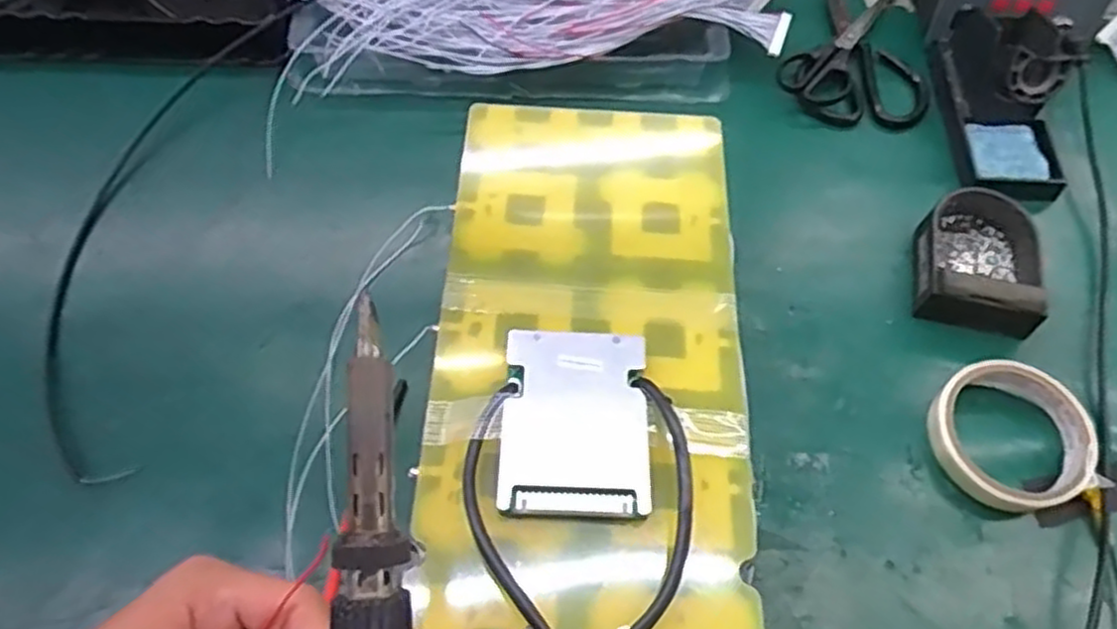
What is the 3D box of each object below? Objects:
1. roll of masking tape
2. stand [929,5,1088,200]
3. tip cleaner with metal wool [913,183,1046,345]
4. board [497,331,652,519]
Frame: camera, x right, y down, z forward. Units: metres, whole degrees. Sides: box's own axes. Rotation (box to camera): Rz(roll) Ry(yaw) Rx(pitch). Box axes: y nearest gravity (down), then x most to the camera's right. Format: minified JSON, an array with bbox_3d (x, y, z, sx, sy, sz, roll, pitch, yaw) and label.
[{"bbox_3d":[0.278,0.075,0.462,0.082,0.031,0.091,-13,63,-11],"label":"roll of masking tape"},{"bbox_3d":[0.349,-0.174,0.573,0.083,0.069,0.163,5,61,-1],"label":"stand"},{"bbox_3d":[0.294,-0.041,0.524,0.081,0.033,0.108,16,62,5],"label":"tip cleaner with metal wool"},{"bbox_3d":[0.007,0.043,0.312,0.059,0.005,0.079,3,62,-2],"label":"board"}]

